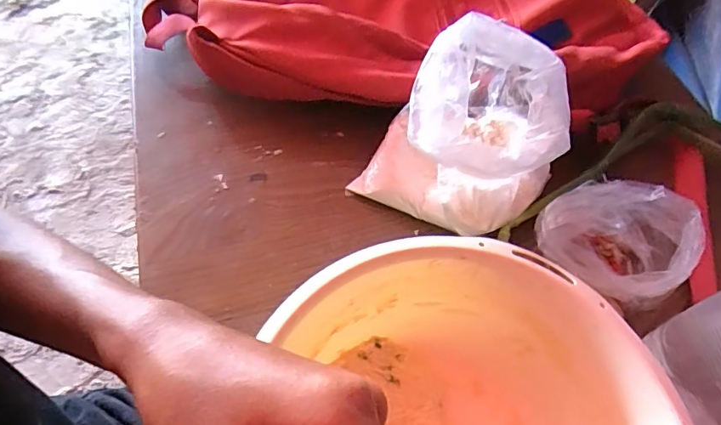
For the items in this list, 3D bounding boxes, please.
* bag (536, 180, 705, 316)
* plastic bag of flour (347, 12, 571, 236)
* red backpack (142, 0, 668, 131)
[{"bbox_3d":[0.191,0.027,0.370,0.100,0.074,0.097,-21,61,-18],"label":"bag"},{"bbox_3d":[0.085,-0.063,0.394,0.144,0.142,0.113,26,58,12],"label":"plastic bag of flour"},{"bbox_3d":[0.041,-0.224,0.529,0.496,0.083,0.286,-4,57,-7],"label":"red backpack"}]

